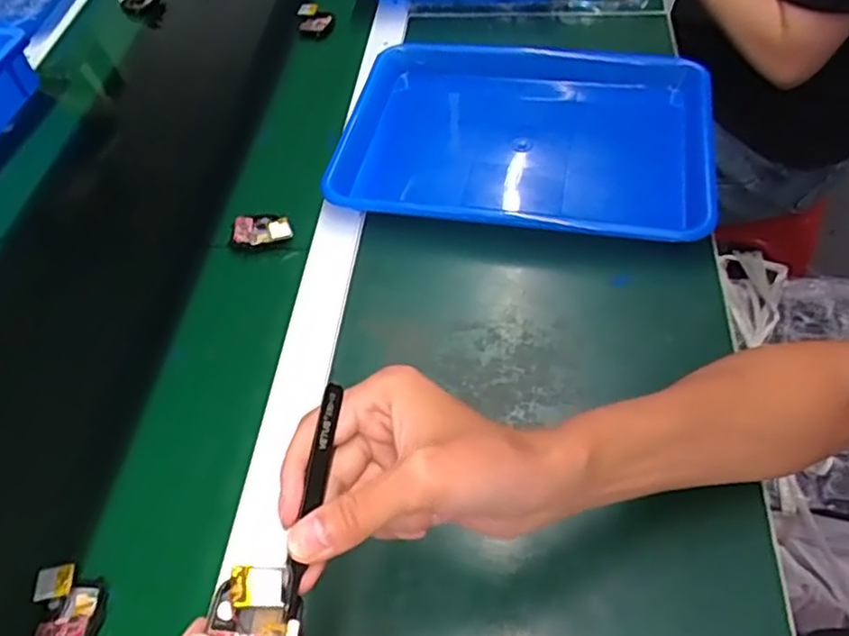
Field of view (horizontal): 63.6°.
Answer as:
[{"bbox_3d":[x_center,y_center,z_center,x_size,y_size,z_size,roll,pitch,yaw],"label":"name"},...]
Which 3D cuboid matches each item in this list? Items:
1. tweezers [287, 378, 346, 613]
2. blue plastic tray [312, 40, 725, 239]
[{"bbox_3d":[-0.050,0.078,0.308,0.008,0.007,0.103,4,62,8],"label":"tweezers"},{"bbox_3d":[0.094,-0.169,0.638,0.334,0.043,0.240,7,56,11],"label":"blue plastic tray"}]

